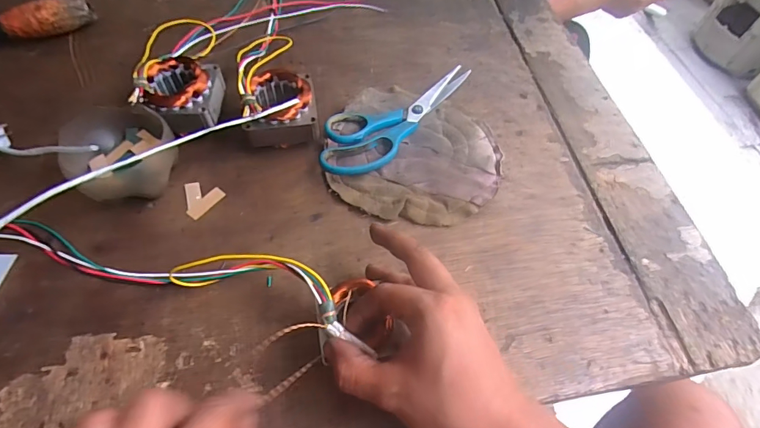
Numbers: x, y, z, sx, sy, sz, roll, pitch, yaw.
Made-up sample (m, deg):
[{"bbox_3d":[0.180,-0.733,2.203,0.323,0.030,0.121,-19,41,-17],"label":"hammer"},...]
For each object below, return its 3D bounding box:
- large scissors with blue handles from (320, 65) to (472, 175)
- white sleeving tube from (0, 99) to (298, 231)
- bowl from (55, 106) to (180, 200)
[{"bbox_3d":[0.016,-0.119,0.465,0.078,0.020,0.228,32,61,15],"label":"large scissors with blue handles"},{"bbox_3d":[-0.210,-0.041,0.356,0.299,0.024,0.014,-30,65,-20],"label":"white sleeving tube"},{"bbox_3d":[-0.247,-0.061,0.392,0.090,0.053,0.107,-34,66,-22],"label":"bowl"}]

